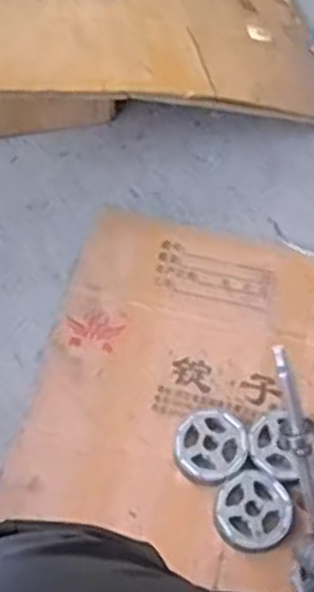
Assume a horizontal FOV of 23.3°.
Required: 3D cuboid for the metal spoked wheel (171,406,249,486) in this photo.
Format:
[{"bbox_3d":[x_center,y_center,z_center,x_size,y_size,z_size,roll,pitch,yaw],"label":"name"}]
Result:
[{"bbox_3d":[0.057,0.164,0.817,0.080,0.030,0.075,0,59,0],"label":"metal spoked wheel"}]

